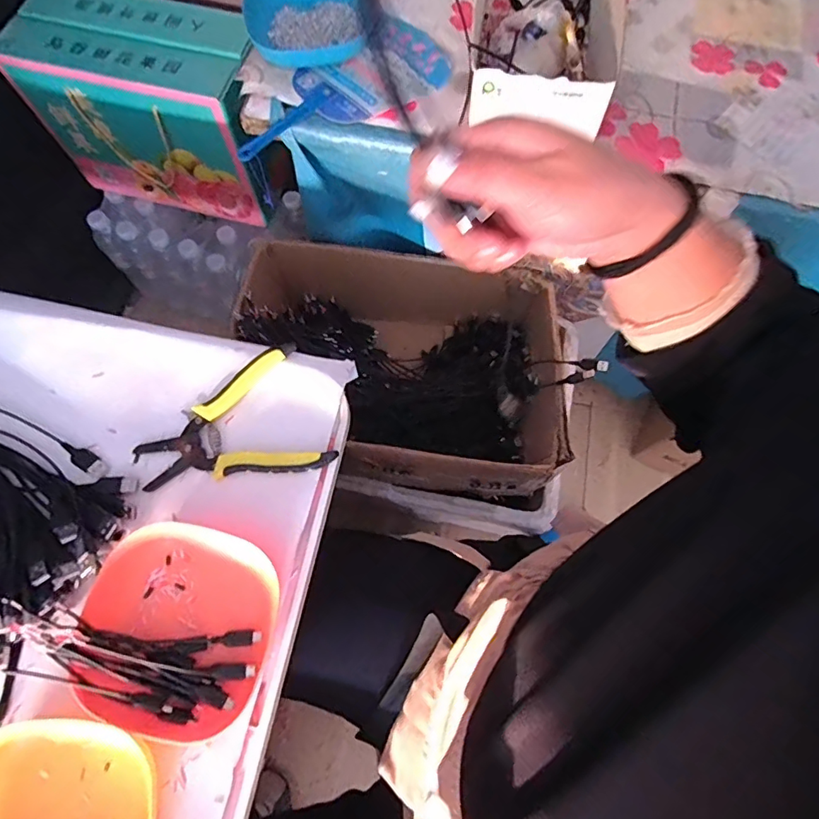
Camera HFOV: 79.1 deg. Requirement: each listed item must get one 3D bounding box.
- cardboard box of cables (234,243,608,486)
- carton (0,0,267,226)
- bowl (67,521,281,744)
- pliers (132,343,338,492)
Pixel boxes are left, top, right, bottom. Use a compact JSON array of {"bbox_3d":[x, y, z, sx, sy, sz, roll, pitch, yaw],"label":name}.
[{"bbox_3d":[-0.008,-0.053,0.730,0.443,0.215,0.307,6,72,1],"label":"cardboard box of cables"},{"bbox_3d":[-0.381,-0.465,0.774,0.328,0.233,0.166,16,72,4],"label":"carton"},{"bbox_3d":[-0.173,0.161,0.374,0.139,0.034,0.133,0,72,1],"label":"bowl"},{"bbox_3d":[-0.159,0.016,0.432,0.157,0.010,0.116,-19,73,-4],"label":"pliers"}]

